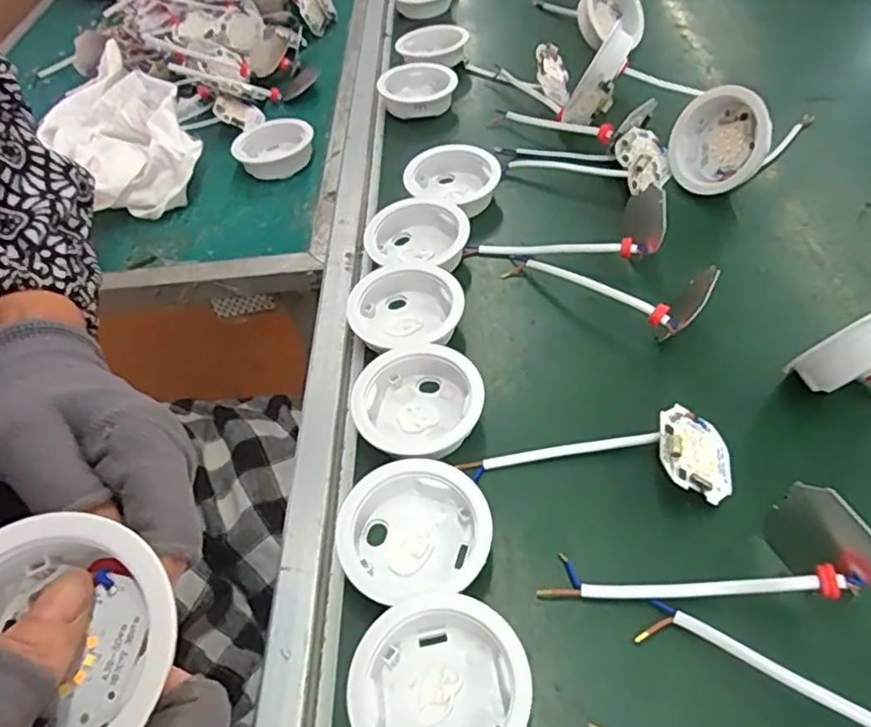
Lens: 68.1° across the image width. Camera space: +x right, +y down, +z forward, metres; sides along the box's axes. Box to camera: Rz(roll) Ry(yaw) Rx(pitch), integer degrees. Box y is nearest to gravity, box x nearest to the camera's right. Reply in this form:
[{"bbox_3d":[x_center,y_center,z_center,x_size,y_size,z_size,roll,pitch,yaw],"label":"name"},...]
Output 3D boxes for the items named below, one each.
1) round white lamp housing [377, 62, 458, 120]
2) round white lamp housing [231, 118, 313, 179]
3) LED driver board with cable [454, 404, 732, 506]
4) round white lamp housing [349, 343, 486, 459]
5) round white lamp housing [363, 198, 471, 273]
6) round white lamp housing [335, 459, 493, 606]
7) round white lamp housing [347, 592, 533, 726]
[{"bbox_3d":[-0.016,-0.255,0.598,0.069,0.023,0.067,-3,49,3],"label":"round white lamp housing"},{"bbox_3d":[-0.145,-0.195,0.582,0.064,0.024,0.058,6,50,10],"label":"round white lamp housing"},{"bbox_3d":[0.085,0.041,0.335,0.133,0.033,0.043,6,50,10],"label":"LED driver board with cable"},{"bbox_3d":[-0.010,0.021,0.364,0.071,0.022,0.064,-6,49,0],"label":"round white lamp housing"},{"bbox_3d":[-0.015,-0.088,0.457,0.071,0.025,0.066,-3,49,3],"label":"round white lamp housing"},{"bbox_3d":[-0.011,0.081,0.312,0.071,0.022,0.061,-22,51,-13],"label":"round white lamp housing"},{"bbox_3d":[0.001,0.135,0.267,0.071,0.021,0.070,23,55,22],"label":"round white lamp housing"}]

